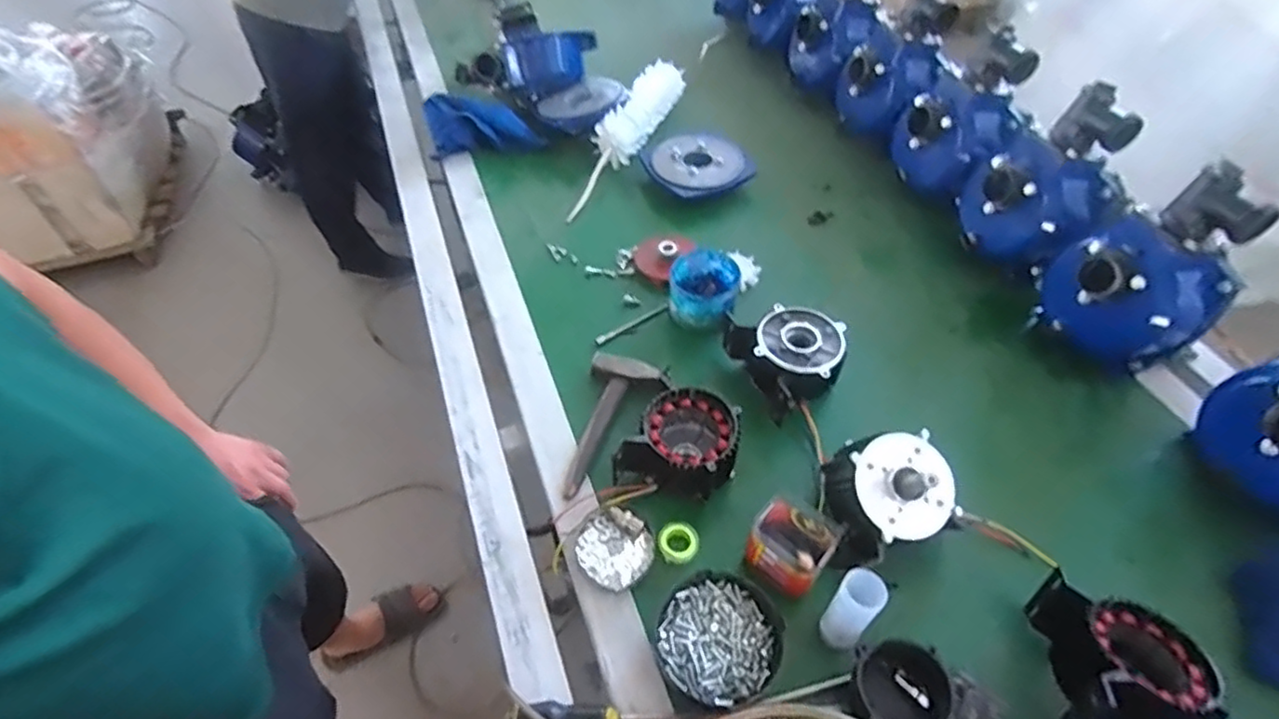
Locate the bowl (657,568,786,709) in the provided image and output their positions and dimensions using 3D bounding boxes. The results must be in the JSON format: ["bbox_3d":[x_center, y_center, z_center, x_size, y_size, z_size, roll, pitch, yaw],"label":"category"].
[{"bbox_3d":[0.091,0.322,0.747,0.134,0.055,0.138,0,51,0],"label":"bowl"}]

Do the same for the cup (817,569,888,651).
[{"bbox_3d":[0.240,0.285,0.728,0.045,0.118,0.049,0,50,0],"label":"cup"}]

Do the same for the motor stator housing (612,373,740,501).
[{"bbox_3d":[0.056,0.121,0.890,0.146,0.087,0.148,25,55,19],"label":"motor stator housing"}]

